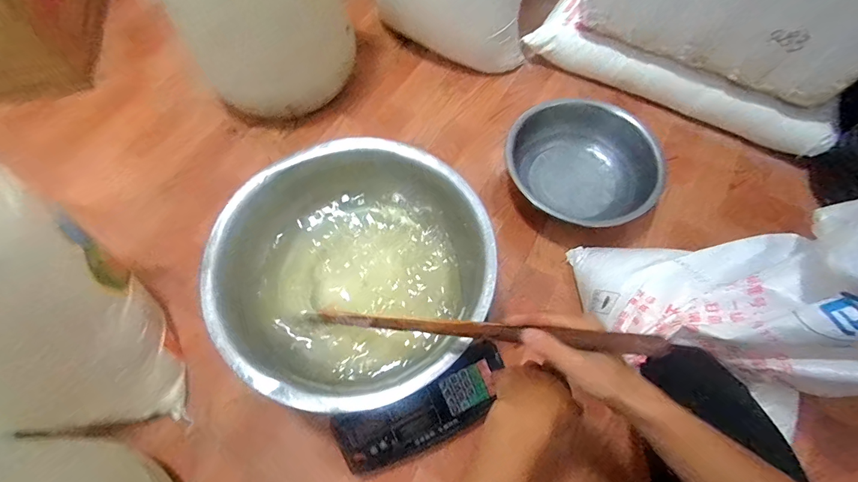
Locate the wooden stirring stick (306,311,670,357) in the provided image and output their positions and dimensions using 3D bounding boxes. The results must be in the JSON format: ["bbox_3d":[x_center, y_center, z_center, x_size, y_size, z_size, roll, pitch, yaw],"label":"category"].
[{"bbox_3d":[0.018,0.112,0.540,0.510,0.022,0.019,-3,59,36],"label":"wooden stirring stick"}]

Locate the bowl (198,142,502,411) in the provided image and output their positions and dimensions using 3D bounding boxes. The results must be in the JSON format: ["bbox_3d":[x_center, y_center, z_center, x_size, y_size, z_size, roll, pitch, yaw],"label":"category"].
[{"bbox_3d":[-0.129,0.039,0.711,0.446,0.130,0.437,0,64,0],"label":"bowl"}]

